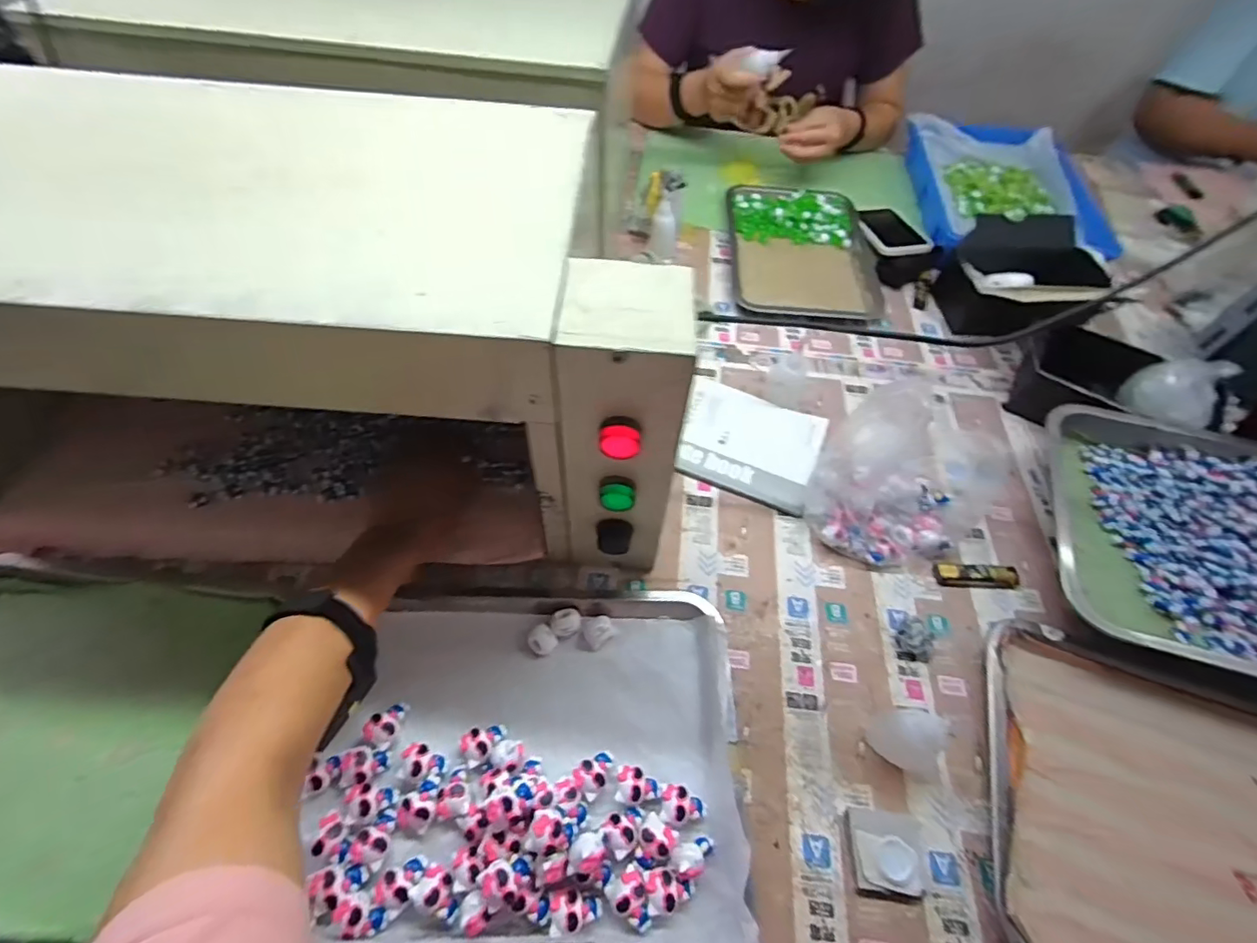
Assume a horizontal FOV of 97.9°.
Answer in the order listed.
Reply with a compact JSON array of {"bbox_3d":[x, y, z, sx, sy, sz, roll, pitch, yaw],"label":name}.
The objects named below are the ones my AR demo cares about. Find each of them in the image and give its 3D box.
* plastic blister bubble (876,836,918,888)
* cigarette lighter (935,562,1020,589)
[{"bbox_3d":[0.197,0.285,0.401,0.027,0.004,0.029,15,58,17],"label":"plastic blister bubble"},{"bbox_3d":[0.349,0.104,0.546,0.080,0.015,0.022,5,58,1],"label":"cigarette lighter"}]

